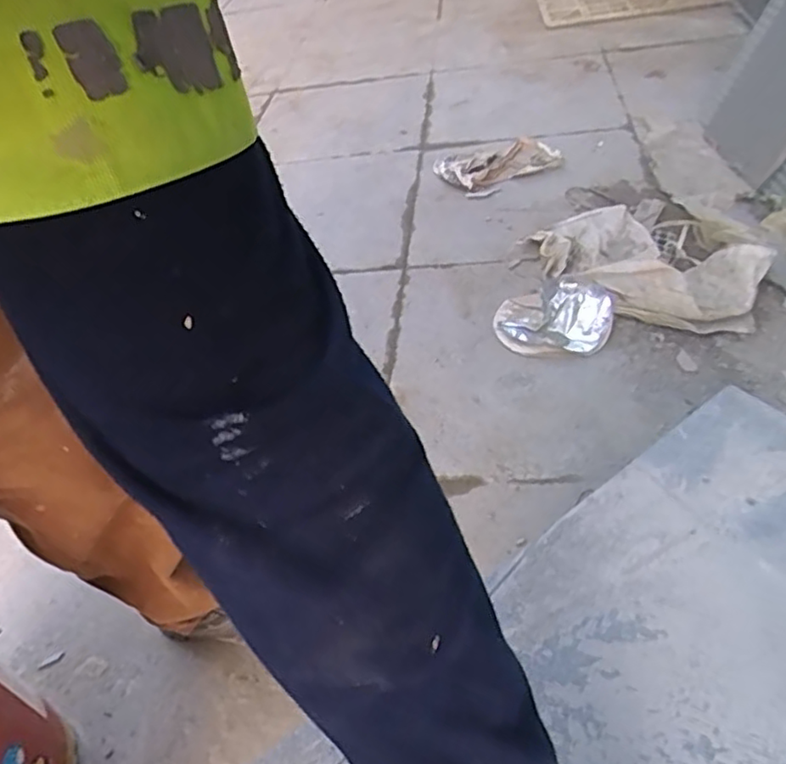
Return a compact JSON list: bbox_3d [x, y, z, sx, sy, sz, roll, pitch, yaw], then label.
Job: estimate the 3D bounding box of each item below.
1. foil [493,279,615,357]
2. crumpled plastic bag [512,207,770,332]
[{"bbox_3d":[0.306,-0.128,1.201,0.221,0.079,0.158,7,45,14],"label":"foil"},{"bbox_3d":[0.472,-0.226,1.229,0.224,0.107,0.481,-36,49,-23],"label":"crumpled plastic bag"}]

